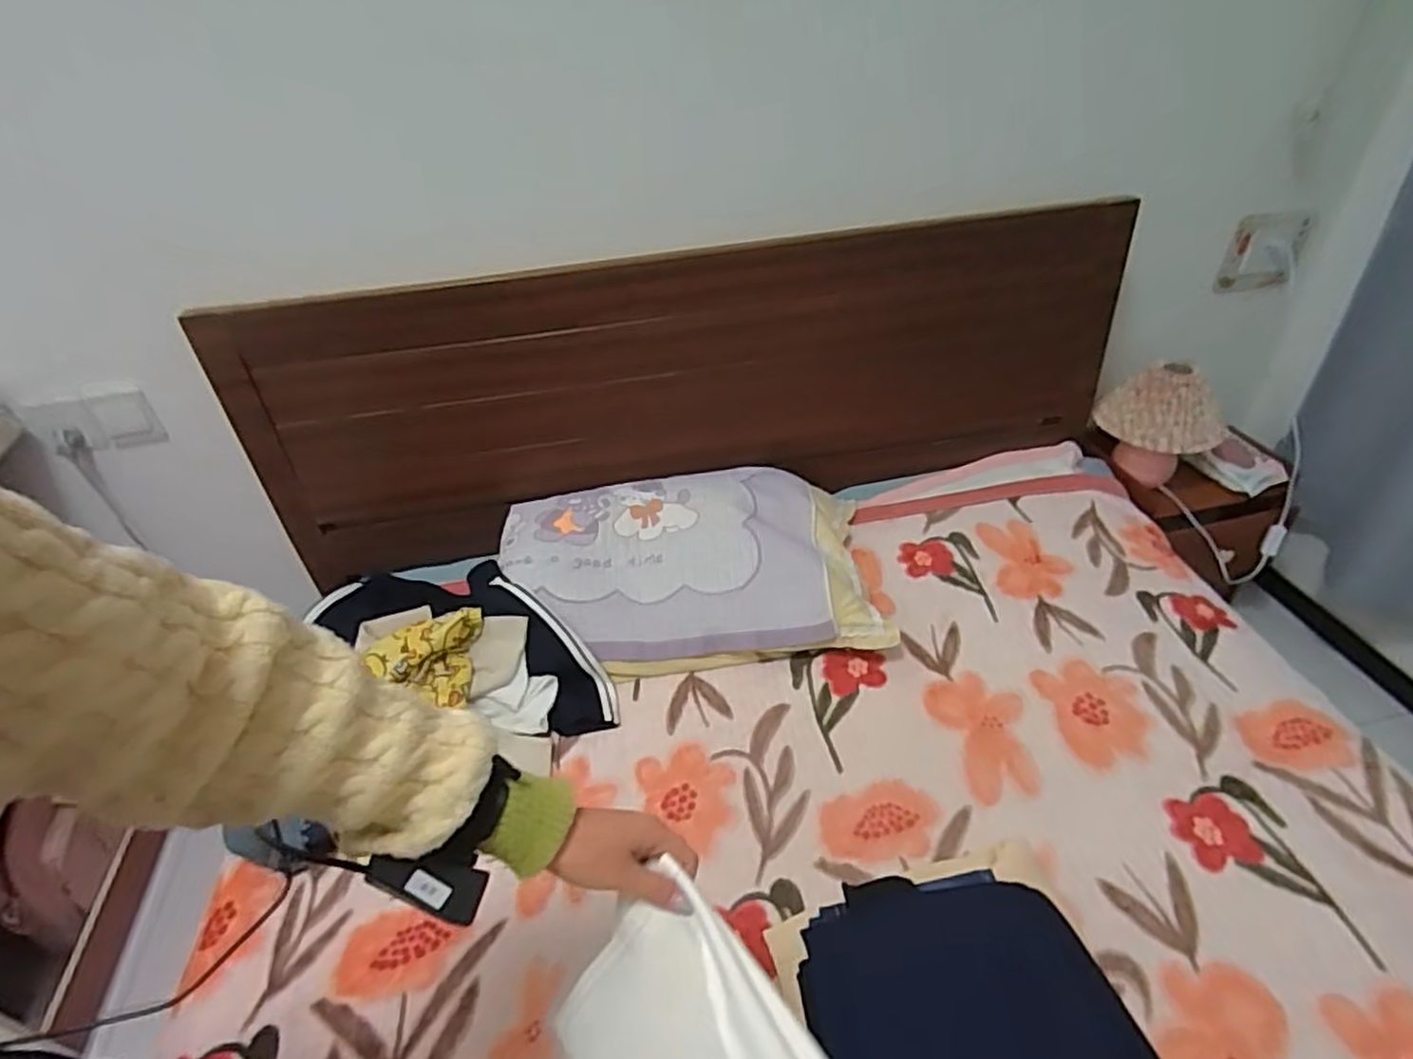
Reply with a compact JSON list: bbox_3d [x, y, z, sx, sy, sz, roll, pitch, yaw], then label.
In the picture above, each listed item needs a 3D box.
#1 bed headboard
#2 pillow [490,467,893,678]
[{"bbox_3d":[0.002,-0.232,1.249,1.477,0.480,0.055,-11,39,-6],"label":"bed headboard"},{"bbox_3d":[-0.038,0.049,1.189,0.592,0.147,0.377,-4,38,2],"label":"pillow"}]

